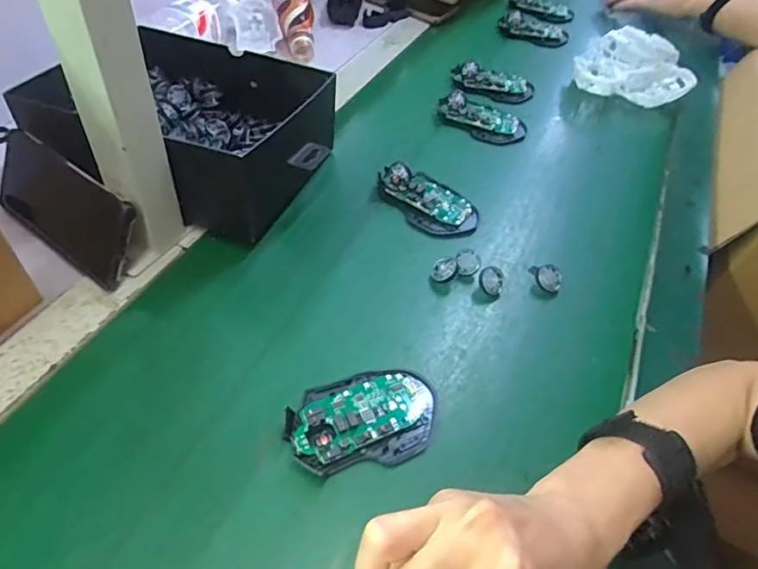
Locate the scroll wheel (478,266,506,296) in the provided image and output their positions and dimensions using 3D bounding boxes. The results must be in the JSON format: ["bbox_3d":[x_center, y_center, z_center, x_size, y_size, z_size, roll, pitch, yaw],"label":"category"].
[{"bbox_3d":[0.105,-0.004,0.483,0.025,0.006,0.027,4,74,-13],"label":"scroll wheel"}]

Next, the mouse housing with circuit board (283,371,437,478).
[{"bbox_3d":[-0.011,0.096,0.381,0.111,0.017,0.070,-6,49,-13],"label":"mouse housing with circuit board"}]

